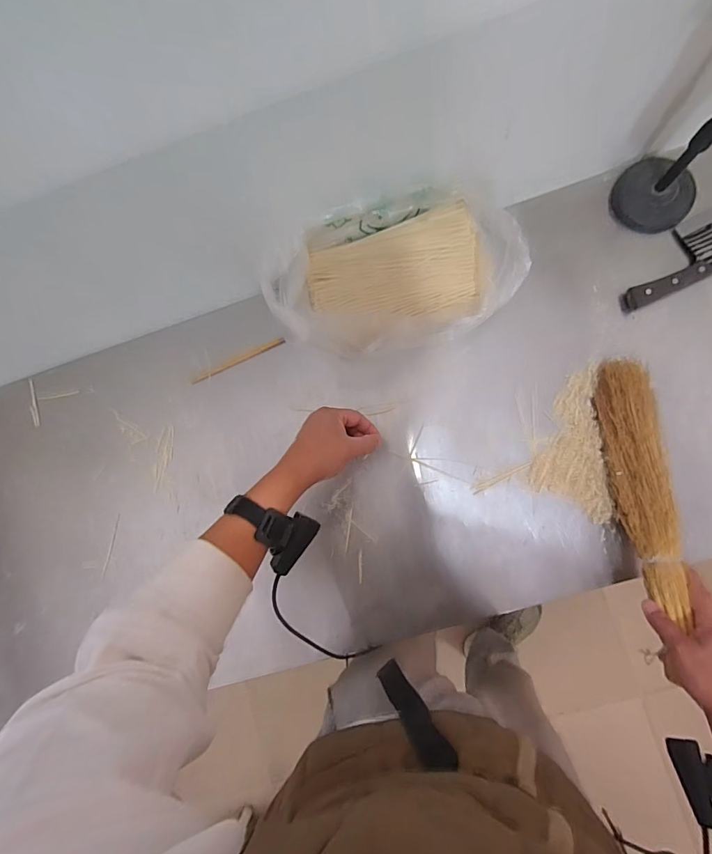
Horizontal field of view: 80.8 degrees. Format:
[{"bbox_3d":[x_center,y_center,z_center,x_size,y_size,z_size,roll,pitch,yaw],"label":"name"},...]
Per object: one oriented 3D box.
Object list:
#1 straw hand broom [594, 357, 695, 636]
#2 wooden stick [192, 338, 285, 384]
[{"bbox_3d":[0.389,0.070,0.573,0.061,0.059,0.340,-4,74,6],"label":"straw hand broom"},{"bbox_3d":[-0.198,-0.110,0.703,0.165,0.007,0.012,-24,84,5],"label":"wooden stick"}]

